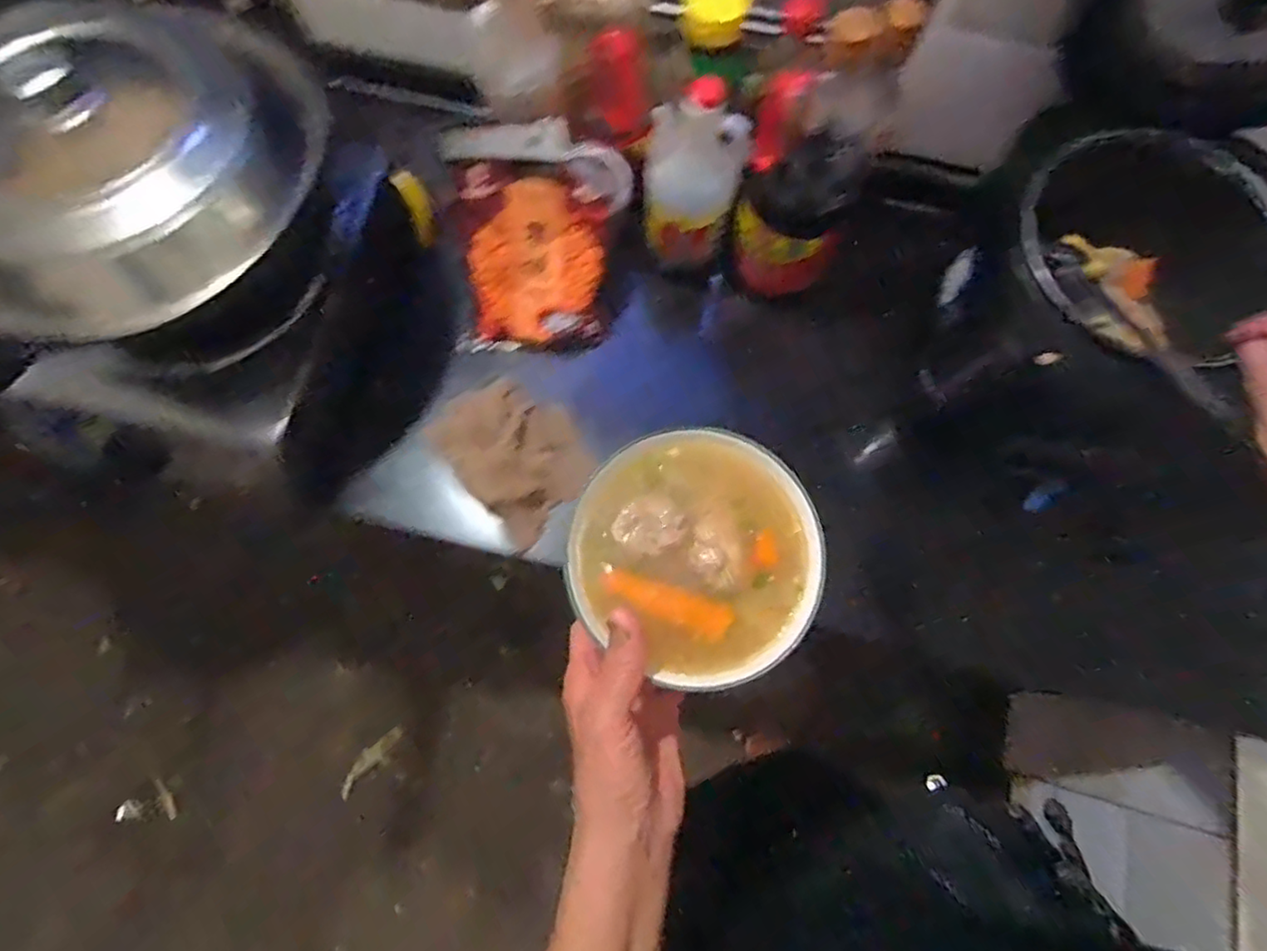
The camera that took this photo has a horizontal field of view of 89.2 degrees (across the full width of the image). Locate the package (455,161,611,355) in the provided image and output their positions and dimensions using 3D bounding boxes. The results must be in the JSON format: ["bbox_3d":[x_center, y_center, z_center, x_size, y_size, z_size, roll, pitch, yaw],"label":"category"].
[{"bbox_3d":[-0.096,-0.230,0.679,0.164,0.205,0.054,-11,38,-7],"label":"package"}]

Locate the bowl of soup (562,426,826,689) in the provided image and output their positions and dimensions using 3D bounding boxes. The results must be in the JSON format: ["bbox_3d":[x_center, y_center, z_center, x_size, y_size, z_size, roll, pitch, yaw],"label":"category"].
[{"bbox_3d":[0.032,0.046,0.371,0.134,0.046,0.142,0,74,-2],"label":"bowl of soup"}]

